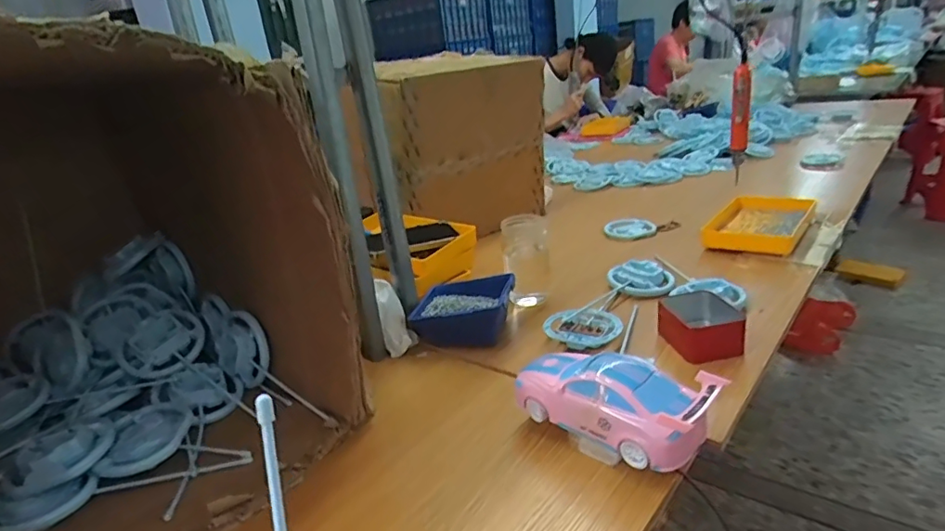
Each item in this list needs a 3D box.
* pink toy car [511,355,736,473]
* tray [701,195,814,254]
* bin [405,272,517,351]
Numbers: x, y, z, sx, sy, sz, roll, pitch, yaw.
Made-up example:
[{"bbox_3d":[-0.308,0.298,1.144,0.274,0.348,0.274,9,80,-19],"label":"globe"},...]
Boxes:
[{"bbox_3d":[0.133,0.133,0.537,0.193,0.081,0.080,12,30,44],"label":"pink toy car"},{"bbox_3d":[0.493,-0.074,0.948,0.145,0.043,0.182,11,28,38],"label":"tray"},{"bbox_3d":[-0.010,0.066,0.818,0.146,0.066,0.114,-2,22,19],"label":"bin"}]

